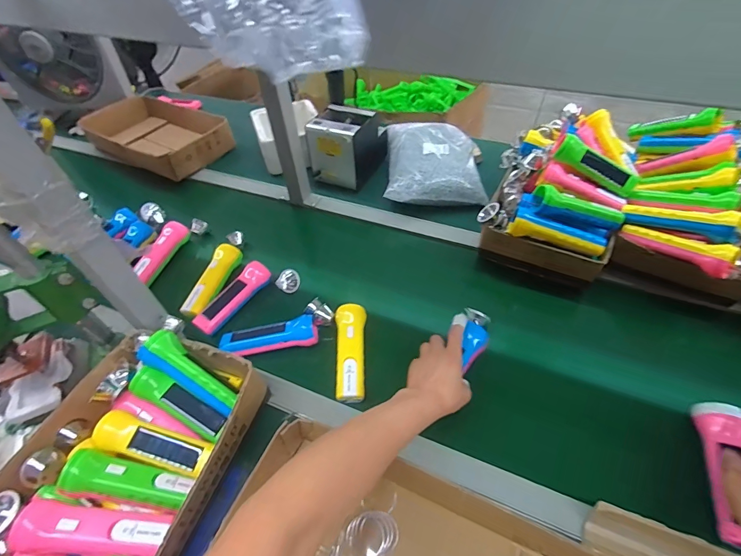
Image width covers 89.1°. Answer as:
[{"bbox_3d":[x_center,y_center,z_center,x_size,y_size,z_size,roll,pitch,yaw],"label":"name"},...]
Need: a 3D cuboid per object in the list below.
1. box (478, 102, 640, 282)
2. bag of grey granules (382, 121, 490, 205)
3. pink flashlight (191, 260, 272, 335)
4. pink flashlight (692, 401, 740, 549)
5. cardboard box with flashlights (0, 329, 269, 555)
[{"bbox_3d":[0.368,-0.183,0.739,0.234,0.153,0.323,18,52,18],"label":"box"},{"bbox_3d":[0.138,-0.286,0.898,0.208,0.062,0.290,-4,49,0],"label":"bag of grey granules"},{"bbox_3d":[-0.249,0.033,0.685,0.045,0.038,0.159,27,56,24],"label":"pink flashlight"},{"bbox_3d":[0.433,0.228,0.455,0.046,0.051,0.177,18,55,18],"label":"pink flashlight"},{"bbox_3d":[-0.326,0.273,0.441,0.233,0.127,0.422,14,51,15],"label":"cardboard box with flashlights"}]

